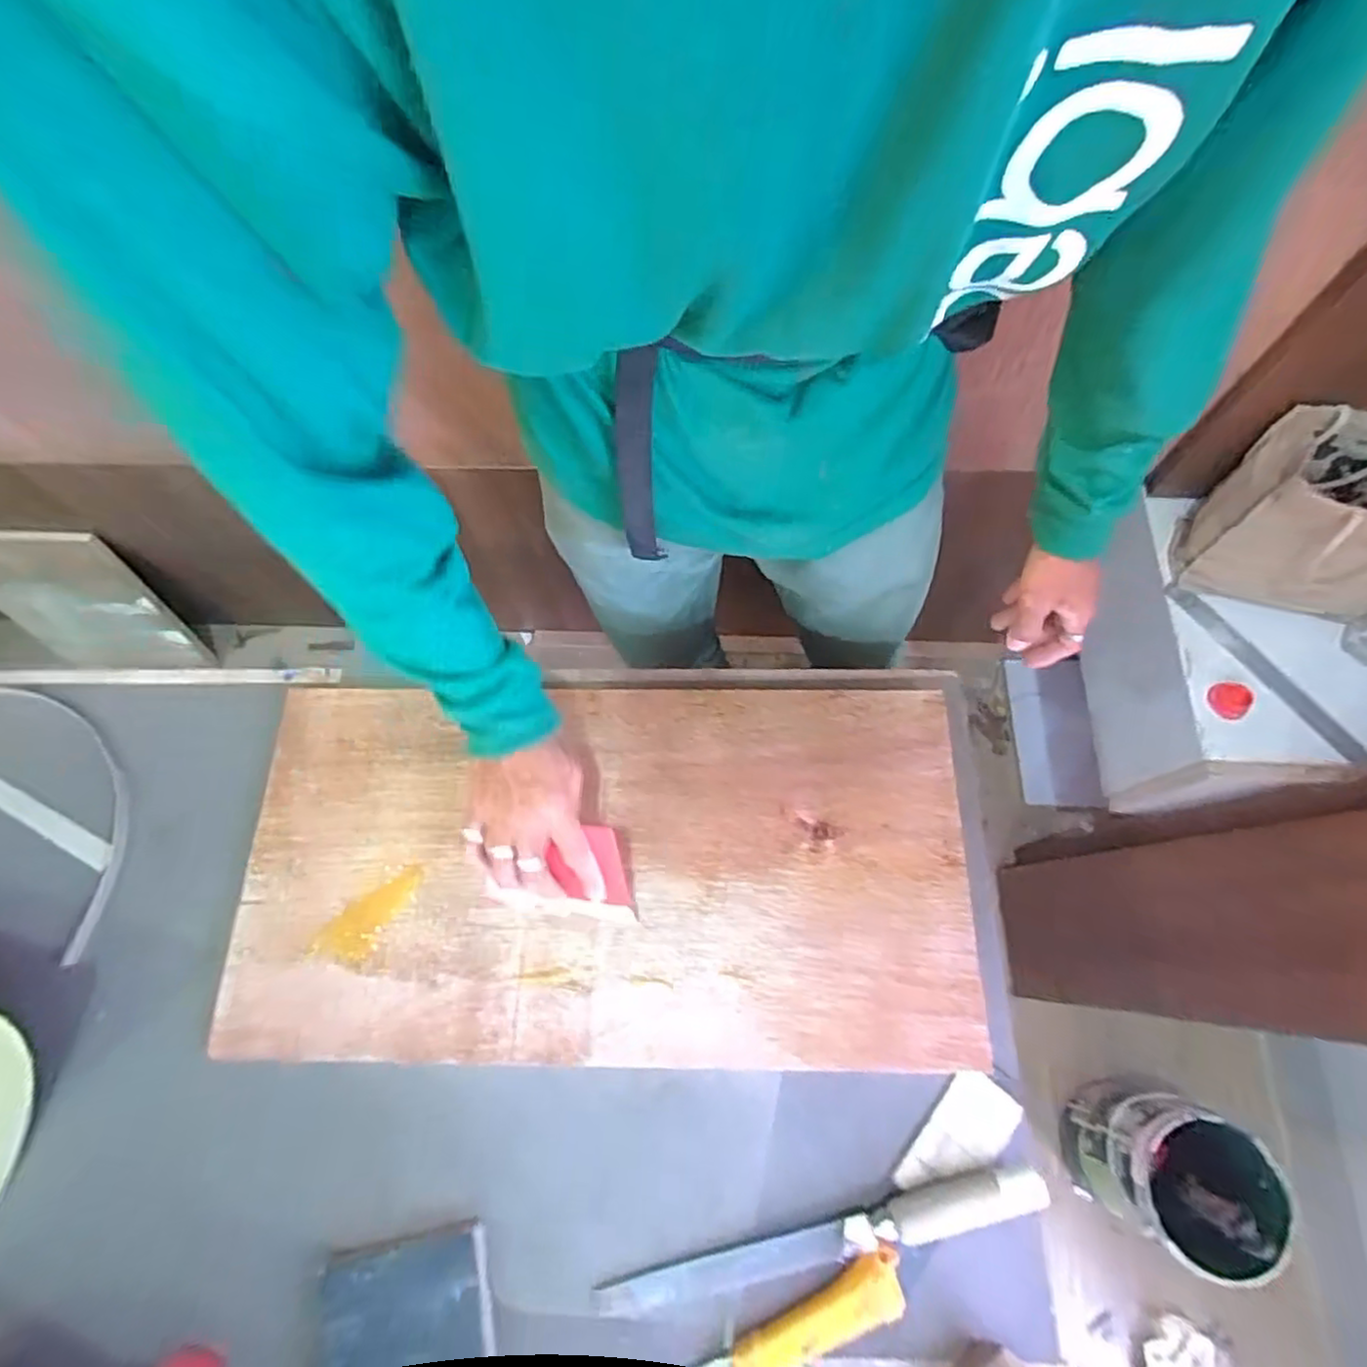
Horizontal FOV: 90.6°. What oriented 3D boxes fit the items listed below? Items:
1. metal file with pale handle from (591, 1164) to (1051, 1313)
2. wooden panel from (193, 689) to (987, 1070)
[{"bbox_3d":[0.097,0.392,0.471,0.317,0.035,0.024,-14,69,-4],"label":"metal file with pale handle"},{"bbox_3d":[-0.065,0.148,0.568,0.590,0.018,0.301,0,70,1],"label":"wooden panel"}]

